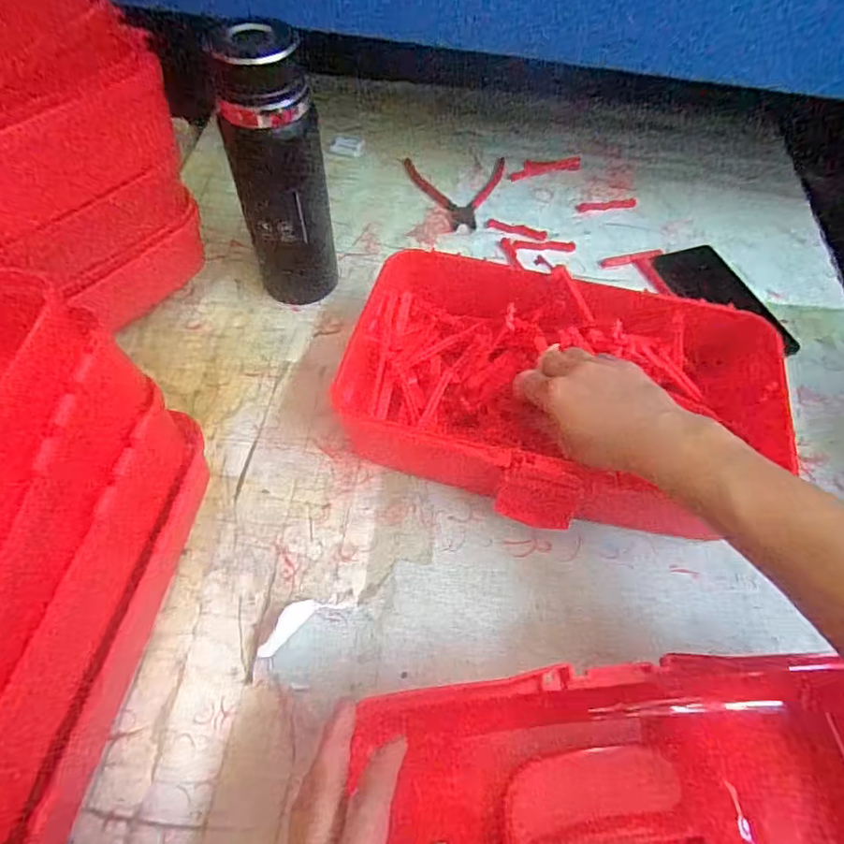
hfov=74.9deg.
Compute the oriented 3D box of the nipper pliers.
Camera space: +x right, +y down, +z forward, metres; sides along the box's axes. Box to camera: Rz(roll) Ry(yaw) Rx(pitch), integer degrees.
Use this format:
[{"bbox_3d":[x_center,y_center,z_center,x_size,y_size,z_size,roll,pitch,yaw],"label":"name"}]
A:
[{"bbox_3d":[0.044,-0.289,0.688,0.126,0.007,0.128,1,59,-2],"label":"nipper pliers"}]

